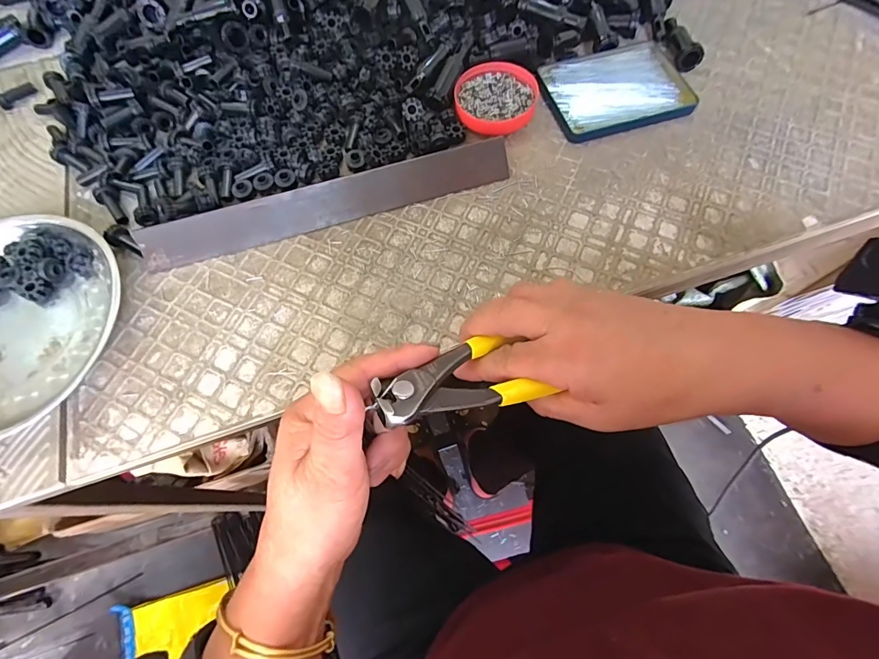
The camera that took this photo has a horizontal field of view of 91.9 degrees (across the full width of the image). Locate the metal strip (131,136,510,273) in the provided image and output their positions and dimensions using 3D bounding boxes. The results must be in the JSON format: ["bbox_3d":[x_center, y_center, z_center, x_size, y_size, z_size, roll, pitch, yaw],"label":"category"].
[{"bbox_3d":[-0.094,-0.110,0.365,0.314,0.020,0.031,-17,68,-6],"label":"metal strip"}]

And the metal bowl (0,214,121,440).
[{"bbox_3d":[-0.361,-0.006,0.327,0.201,0.033,0.177,6,68,4],"label":"metal bowl"}]

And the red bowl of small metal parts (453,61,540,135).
[{"bbox_3d":[0.054,-0.222,0.408,0.078,0.014,0.077,6,68,4],"label":"red bowl of small metal parts"}]

